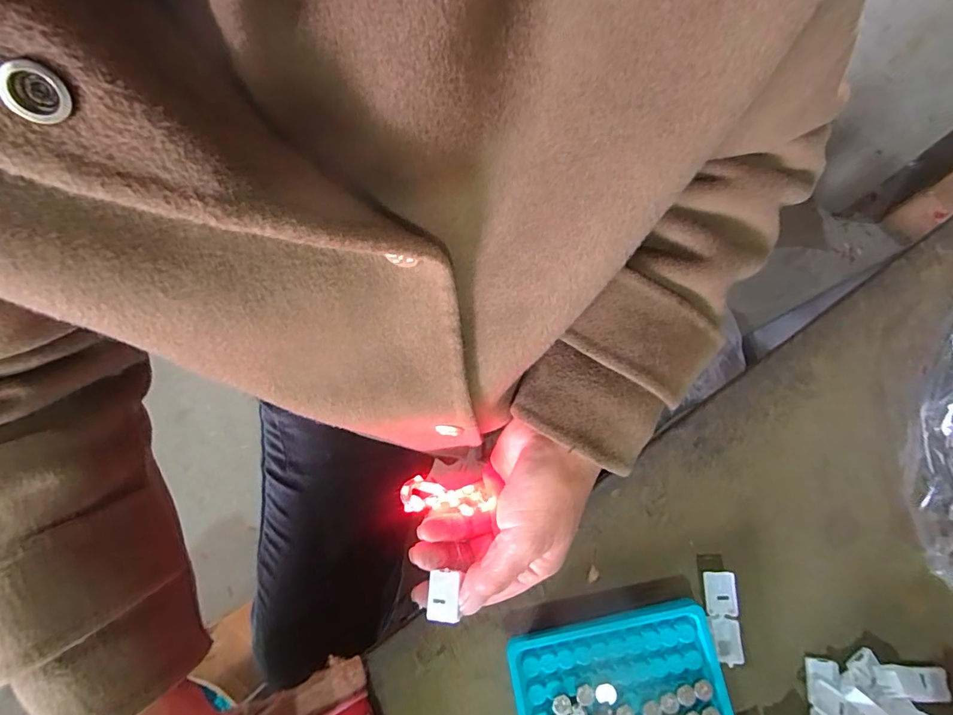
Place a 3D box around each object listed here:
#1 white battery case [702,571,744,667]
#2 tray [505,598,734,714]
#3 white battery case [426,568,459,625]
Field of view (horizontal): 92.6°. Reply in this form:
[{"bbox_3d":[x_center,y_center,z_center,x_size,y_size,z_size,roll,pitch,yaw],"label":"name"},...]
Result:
[{"bbox_3d":[0.163,0.171,0.302,0.021,0.014,0.054,1,75,1],"label":"white battery case"},{"bbox_3d":[0.091,0.216,0.286,0.128,0.014,0.094,-11,75,-2],"label":"tray"},{"bbox_3d":[-0.019,0.138,0.262,0.018,0.005,0.024,-1,70,2],"label":"white battery case"}]

